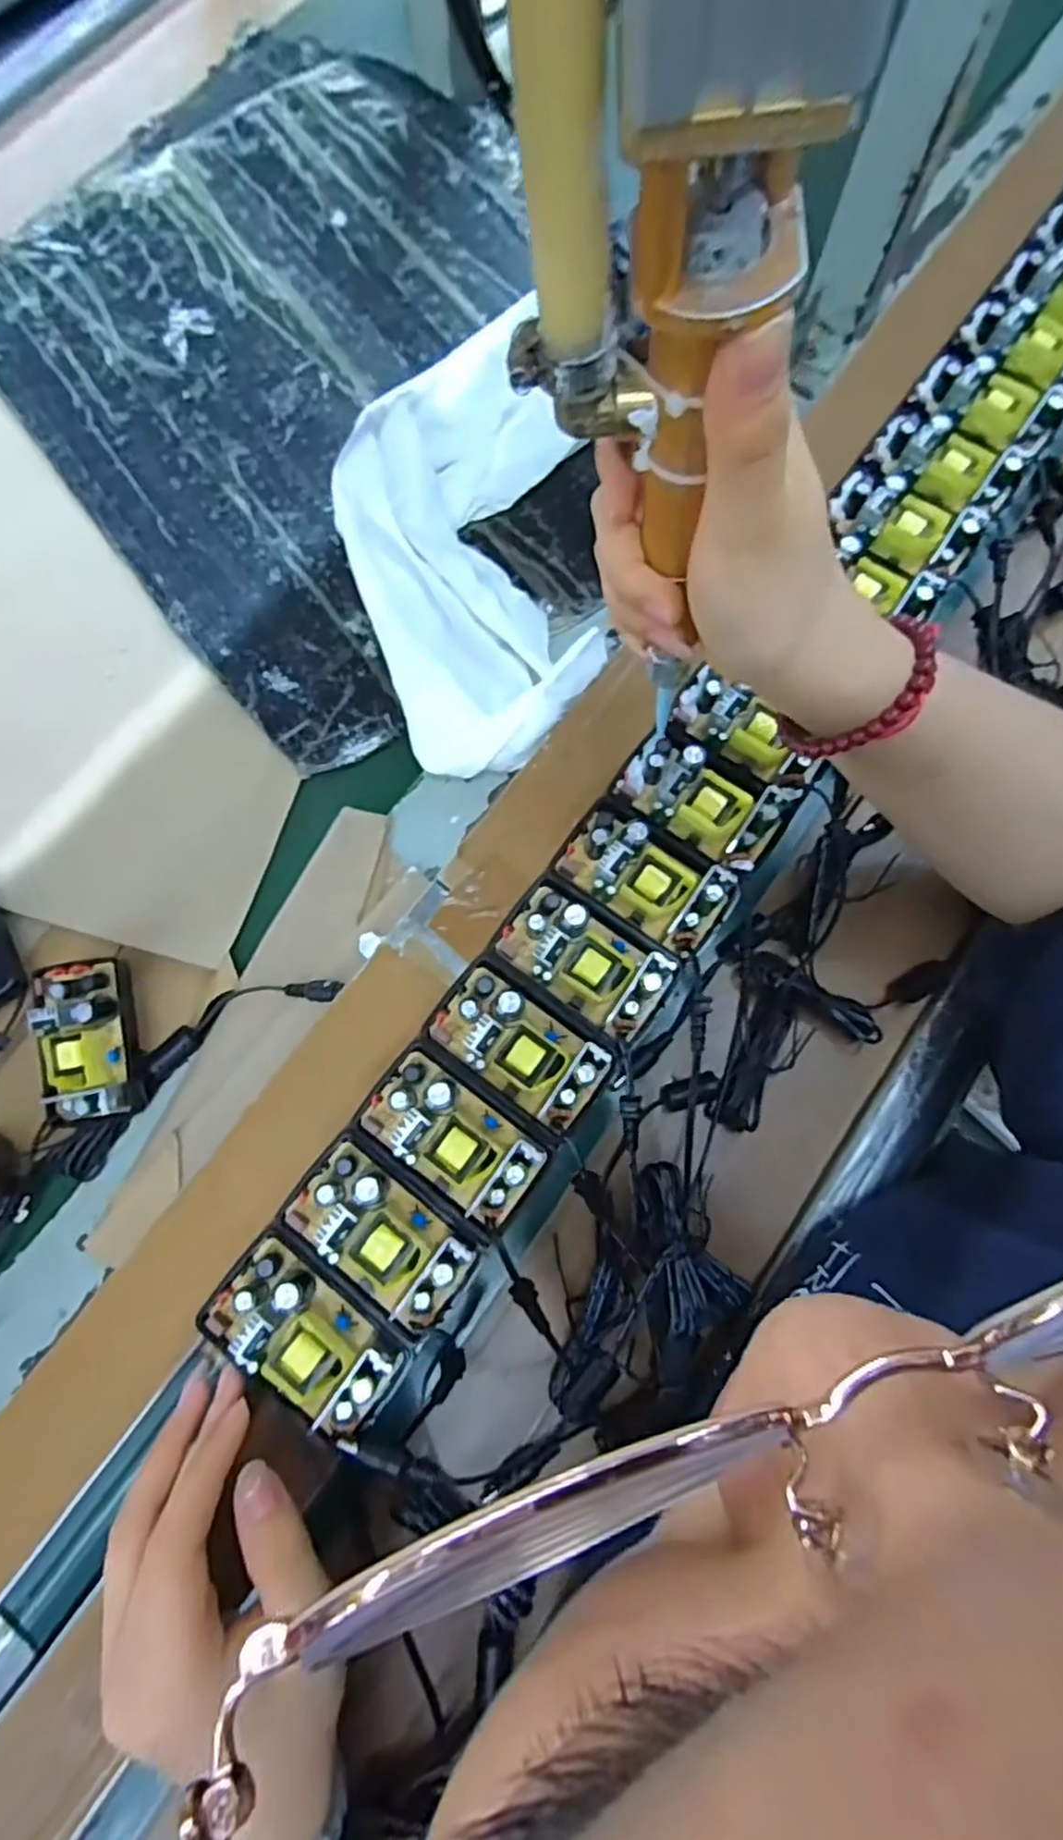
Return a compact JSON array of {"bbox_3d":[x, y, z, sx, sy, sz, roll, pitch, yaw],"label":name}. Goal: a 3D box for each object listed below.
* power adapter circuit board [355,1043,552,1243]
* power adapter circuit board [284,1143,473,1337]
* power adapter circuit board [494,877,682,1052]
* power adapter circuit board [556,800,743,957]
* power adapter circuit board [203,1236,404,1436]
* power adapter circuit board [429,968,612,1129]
[{"bbox_3d":[-0.034,0.093,0.306,0.078,0.021,0.046,36,78,8],"label":"power adapter circuit board"},{"bbox_3d":[-0.063,0.131,0.297,0.076,0.024,0.040,35,78,8],"label":"power adapter circuit board"},{"bbox_3d":[0.024,0.017,0.327,0.077,0.022,0.050,34,77,7],"label":"power adapter circuit board"},{"bbox_3d":[0.054,-0.022,0.335,0.077,0.019,0.045,34,77,7],"label":"power adapter circuit board"},{"bbox_3d":[-0.092,0.167,0.288,0.078,0.022,0.042,36,78,8],"label":"power adapter circuit board"},{"bbox_3d":[-0.006,0.055,0.317,0.075,0.022,0.038,36,78,8],"label":"power adapter circuit board"}]

